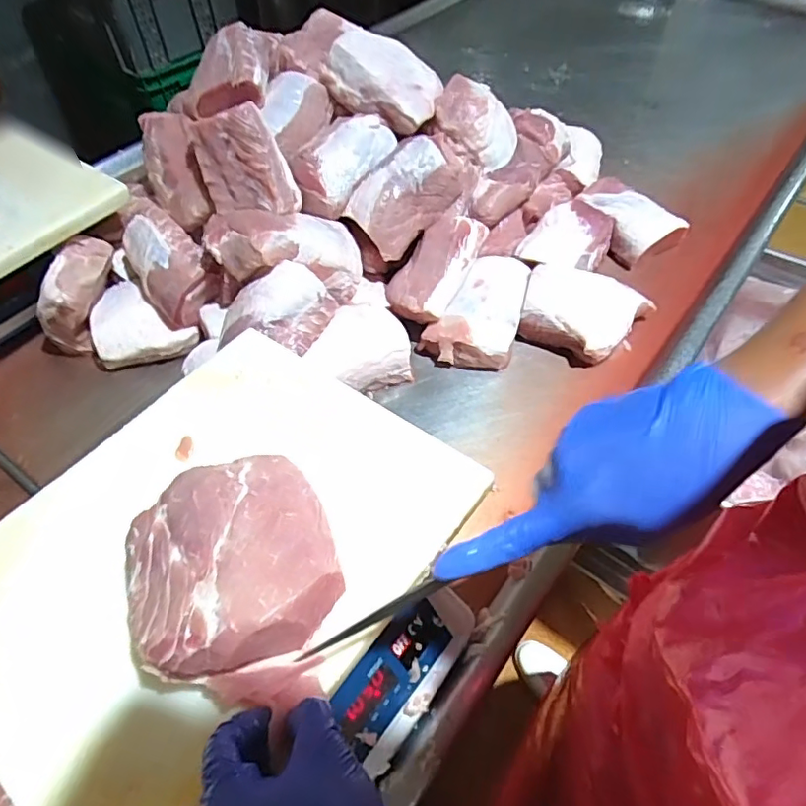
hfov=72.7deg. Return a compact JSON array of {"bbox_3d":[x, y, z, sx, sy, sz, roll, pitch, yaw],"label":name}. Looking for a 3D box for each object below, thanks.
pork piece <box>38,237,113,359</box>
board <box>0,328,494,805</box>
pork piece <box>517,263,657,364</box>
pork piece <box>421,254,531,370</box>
[{"bbox_3d":[-0.461,-0.144,0.784,0.141,0.132,0.076,-37,60,-24],"label":"pork piece"},{"bbox_3d":[-0.153,0.110,0.438,0.294,0.018,0.365,31,59,23],"label":"board"},{"bbox_3d":[0.258,-0.128,0.792,0.169,0.060,0.135,20,56,17],"label":"pork piece"},{"bbox_3d":[0.113,-0.139,0.800,0.123,0.071,0.193,16,54,14],"label":"pork piece"}]

